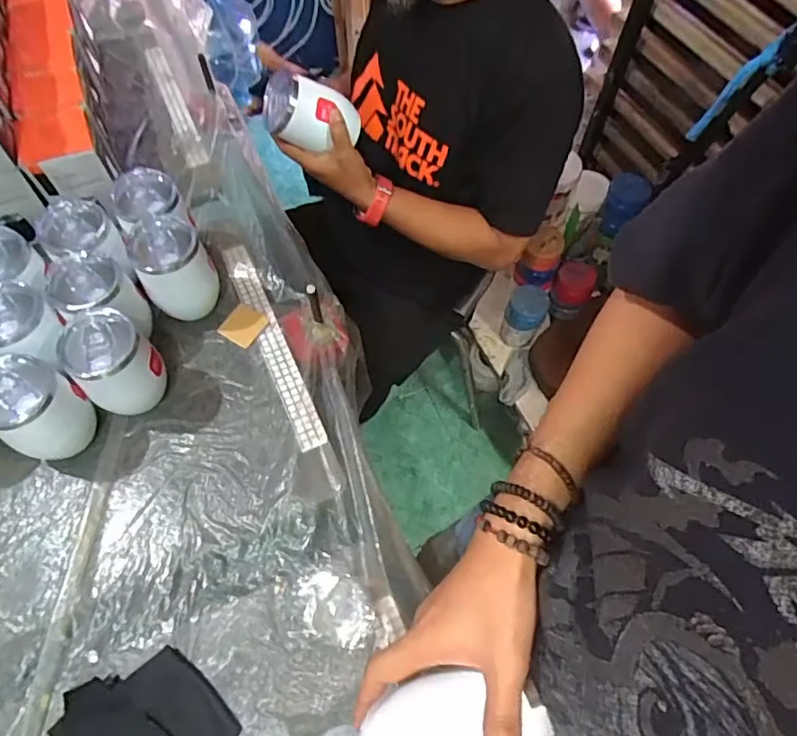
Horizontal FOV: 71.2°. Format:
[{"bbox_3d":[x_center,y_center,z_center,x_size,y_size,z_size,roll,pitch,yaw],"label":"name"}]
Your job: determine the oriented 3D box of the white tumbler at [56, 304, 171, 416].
[{"bbox_3d":[-0.309,0.000,0.613,0.077,0.123,0.084,0,62,0],"label":"white tumbler"}]

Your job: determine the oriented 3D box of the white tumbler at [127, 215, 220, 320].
[{"bbox_3d":[-0.266,-0.116,0.674,0.080,0.115,0.075,0,61,0],"label":"white tumbler"}]

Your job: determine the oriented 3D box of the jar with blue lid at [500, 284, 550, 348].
[{"bbox_3d":[0.303,-0.121,1.356,0.087,0.169,0.084,0,62,0],"label":"jar with blue lid"}]

